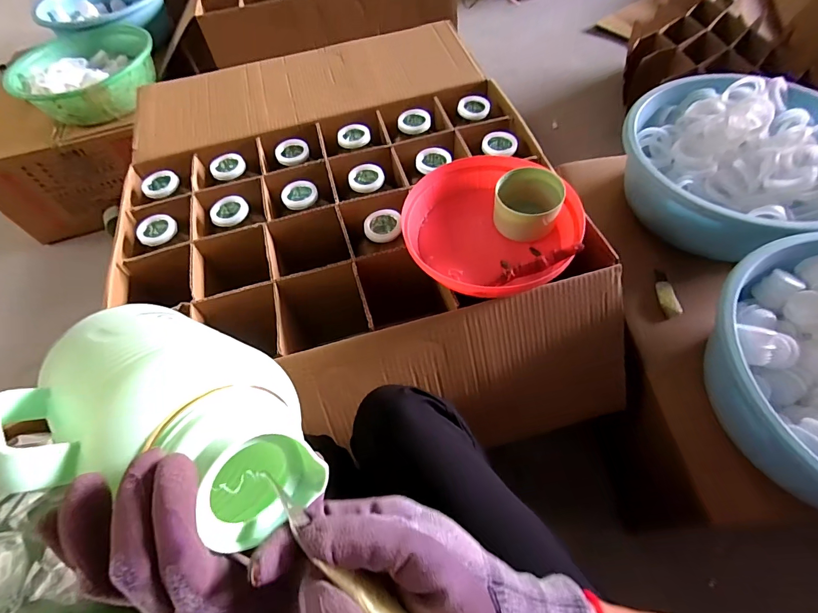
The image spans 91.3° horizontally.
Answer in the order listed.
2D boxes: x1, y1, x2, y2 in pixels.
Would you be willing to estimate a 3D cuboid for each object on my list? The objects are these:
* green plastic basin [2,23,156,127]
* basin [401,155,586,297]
[{"bbox_3d":[-0.889,-0.656,1.122,0.355,0.098,0.411,-25,59,-10],"label":"green plastic basin"},{"bbox_3d":[0.107,-0.114,0.555,0.220,0.068,0.239,-2,58,4],"label":"basin"}]

